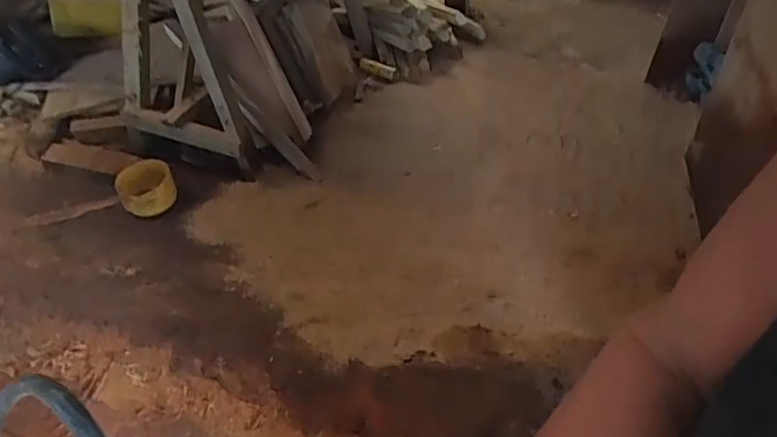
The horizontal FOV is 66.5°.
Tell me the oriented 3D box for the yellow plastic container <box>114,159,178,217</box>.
[{"bbox_3d":[-0.722,-0.098,1.760,0.163,0.099,0.167,-19,45,-20],"label":"yellow plastic container"}]

